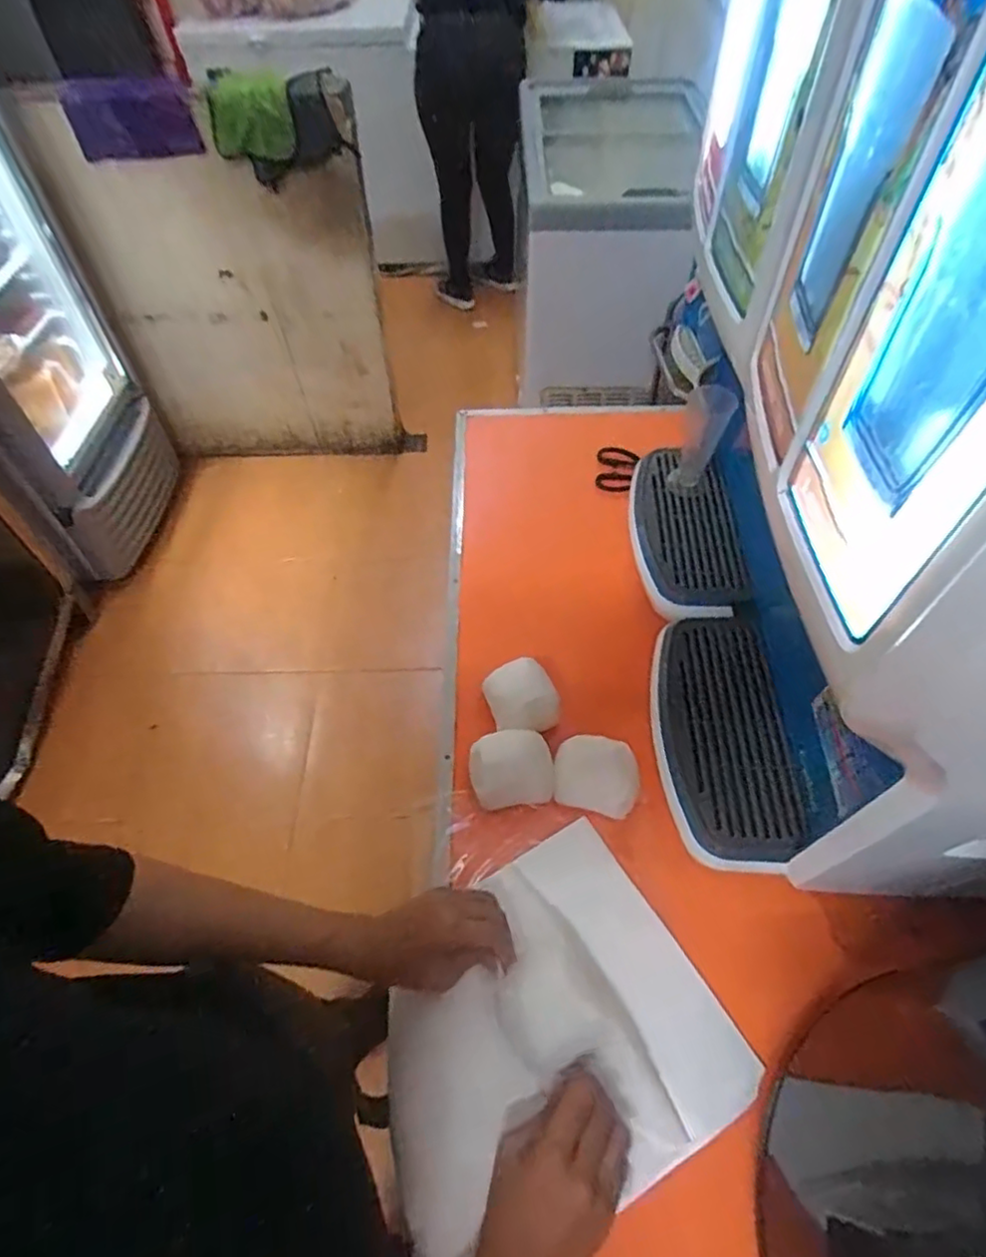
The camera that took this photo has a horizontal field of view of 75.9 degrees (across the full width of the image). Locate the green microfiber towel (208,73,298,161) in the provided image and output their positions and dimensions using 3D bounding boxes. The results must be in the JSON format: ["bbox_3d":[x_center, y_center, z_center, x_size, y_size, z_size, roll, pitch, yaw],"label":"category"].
[{"bbox_3d":[-0.563,-1.181,1.469,0.180,0.153,0.116,-16,56,-9],"label":"green microfiber towel"}]

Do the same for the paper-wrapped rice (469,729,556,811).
[{"bbox_3d":[0.018,0.141,0.638,0.082,0.048,0.071,-11,55,-6],"label":"paper-wrapped rice"}]

